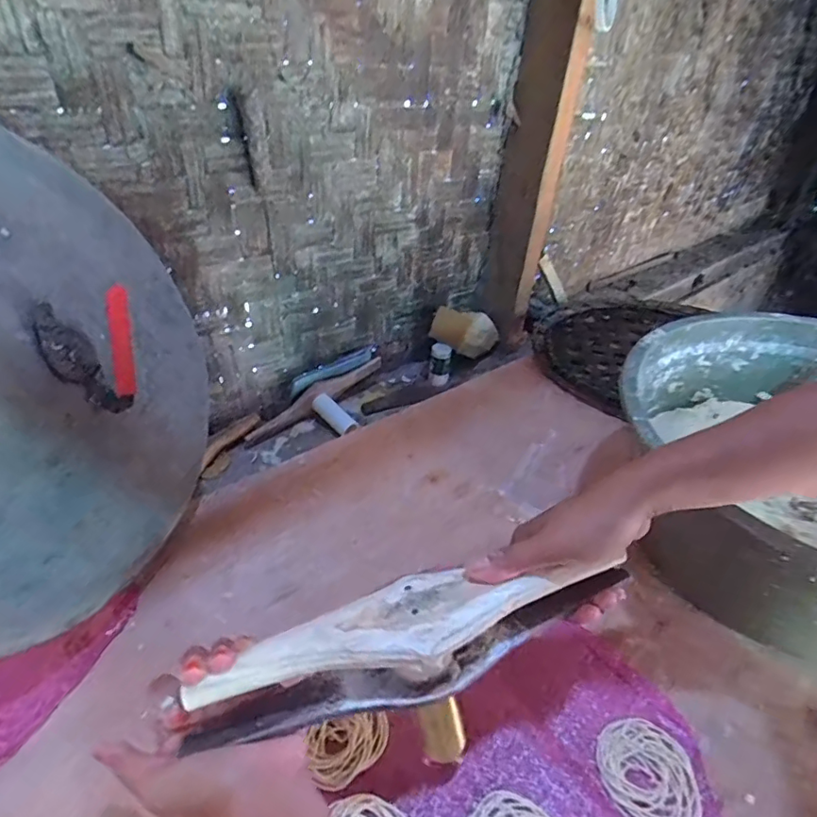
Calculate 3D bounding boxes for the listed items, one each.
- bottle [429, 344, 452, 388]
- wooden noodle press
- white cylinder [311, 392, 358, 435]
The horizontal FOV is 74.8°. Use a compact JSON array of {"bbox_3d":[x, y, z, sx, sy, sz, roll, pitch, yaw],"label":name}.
[{"bbox_3d":[0.056,-0.078,0.936,0.037,0.068,0.031,8,37,8],"label":"bottle"},{"bbox_3d":[0.009,0.184,0.378,0.286,0.144,0.065,-13,40,-8],"label":"wooden noodle press"},{"bbox_3d":[-0.118,0.009,0.856,0.088,0.028,0.026,31,46,33],"label":"white cylinder"}]

